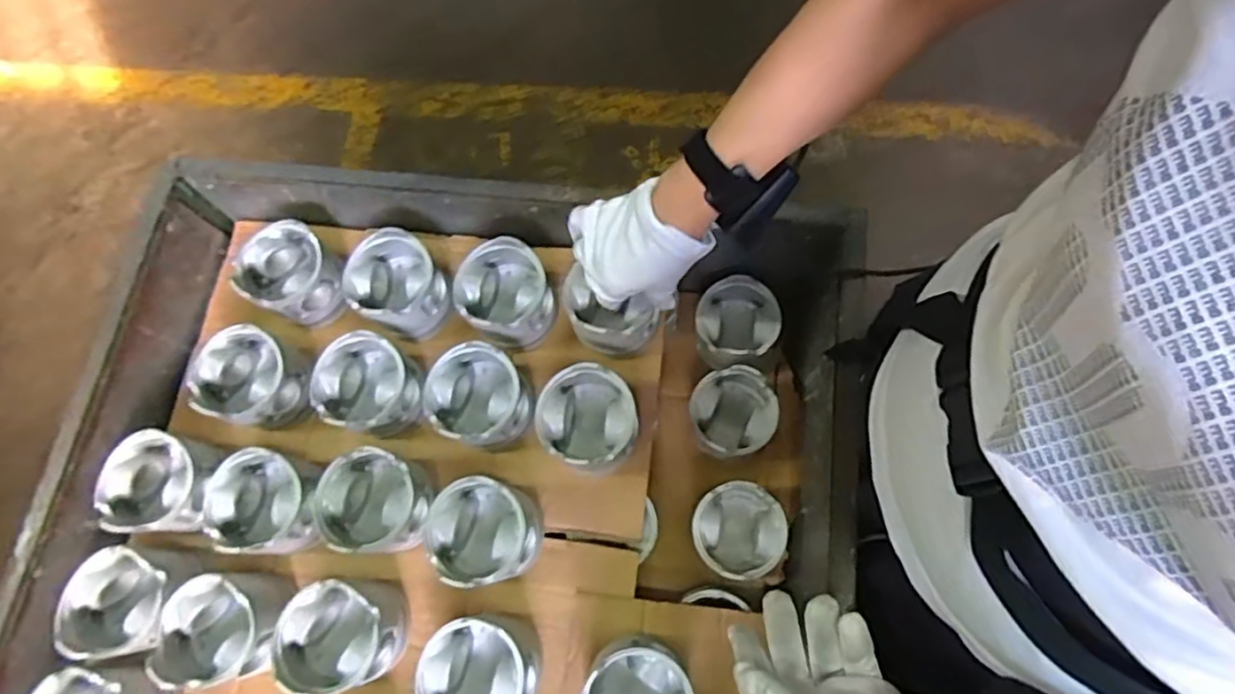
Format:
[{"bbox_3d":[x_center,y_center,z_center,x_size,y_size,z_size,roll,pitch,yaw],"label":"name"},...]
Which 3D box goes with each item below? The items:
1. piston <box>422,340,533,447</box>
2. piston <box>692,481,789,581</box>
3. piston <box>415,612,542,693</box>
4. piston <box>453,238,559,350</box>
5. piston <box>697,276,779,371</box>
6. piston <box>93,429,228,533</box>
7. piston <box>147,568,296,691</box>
[{"bbox_3d":[-0.136,0.050,0.649,0.095,0.070,0.091,-1,71,3],"label":"piston"},{"bbox_3d":[0.125,0.192,0.693,0.092,0.065,0.097,-1,71,3],"label":"piston"},{"bbox_3d":[-0.123,0.286,0.586,0.094,0.087,0.090,-1,71,3],"label":"piston"},{"bbox_3d":[-0.115,-0.052,0.683,0.091,0.071,0.095,-1,71,3],"label":"piston"},{"bbox_3d":[0.134,-0.025,0.752,0.093,0.056,0.096,-14,70,-2],"label":"piston"},{"bbox_3d":[-0.445,0.137,0.656,0.092,0.073,0.091,-1,71,3],"label":"piston"},{"bbox_3d":[-0.361,0.260,0.620,0.101,0.088,0.094,-1,71,3],"label":"piston"}]

